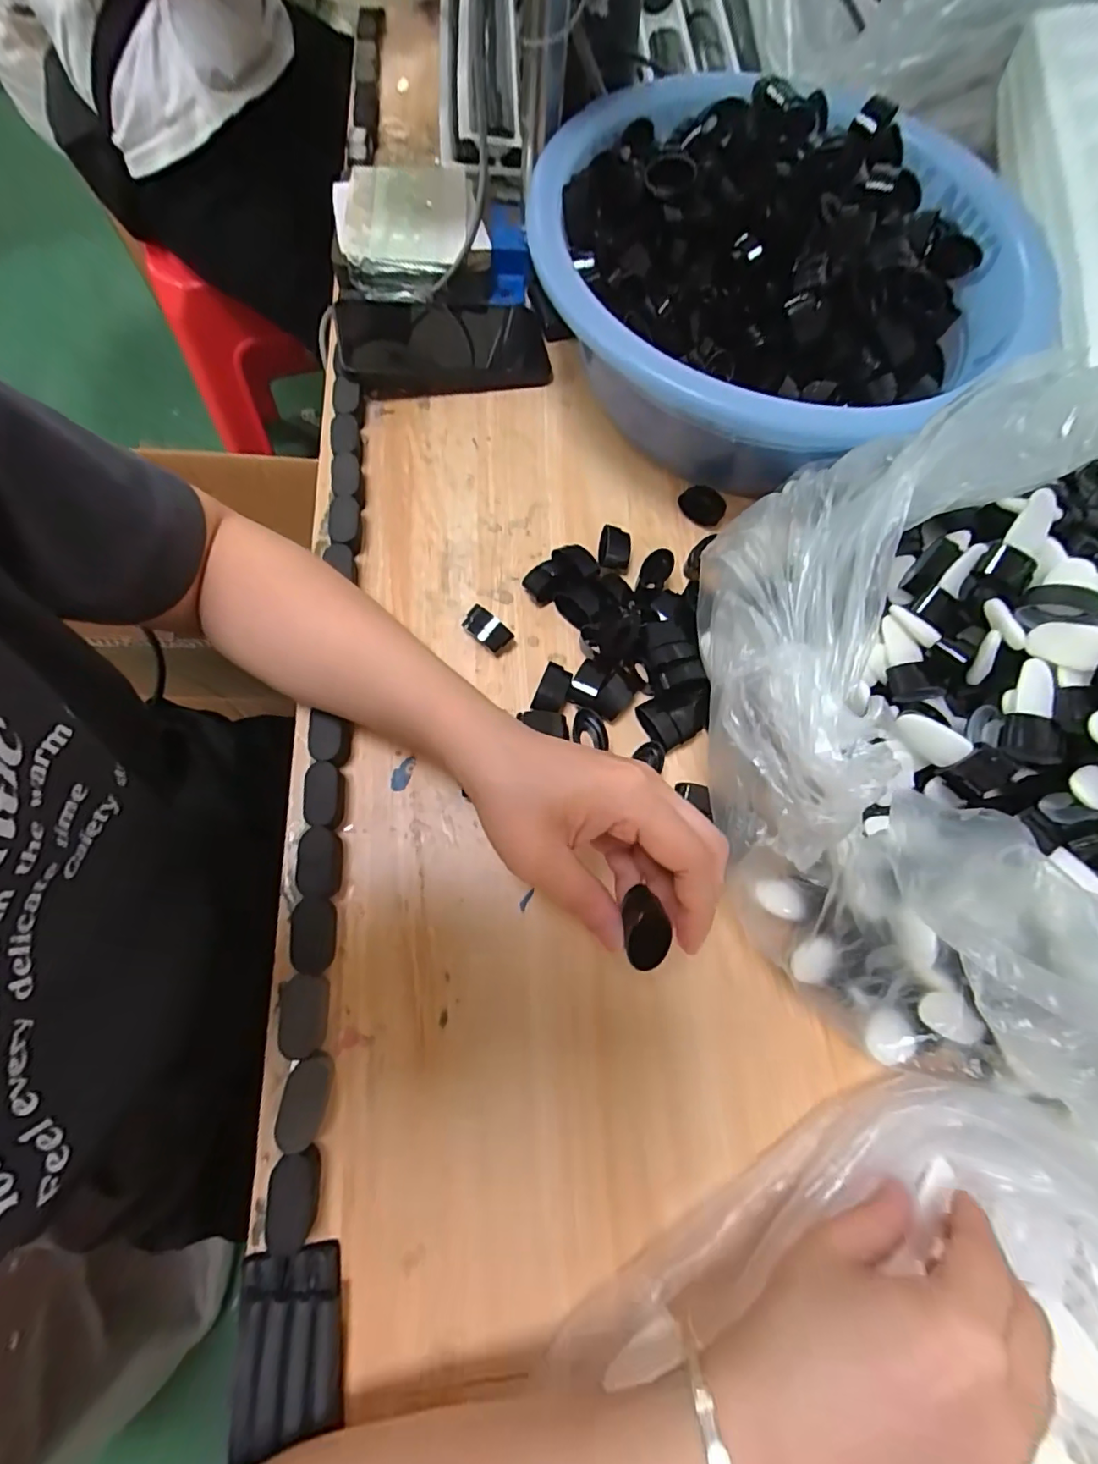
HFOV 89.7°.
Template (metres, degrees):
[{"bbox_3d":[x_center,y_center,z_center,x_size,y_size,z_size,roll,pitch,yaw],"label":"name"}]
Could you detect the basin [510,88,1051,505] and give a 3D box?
[{"bbox_3d":[0.166,-0.337,0.410,0.324,0.115,0.362,10,71,-1],"label":"basin"}]

